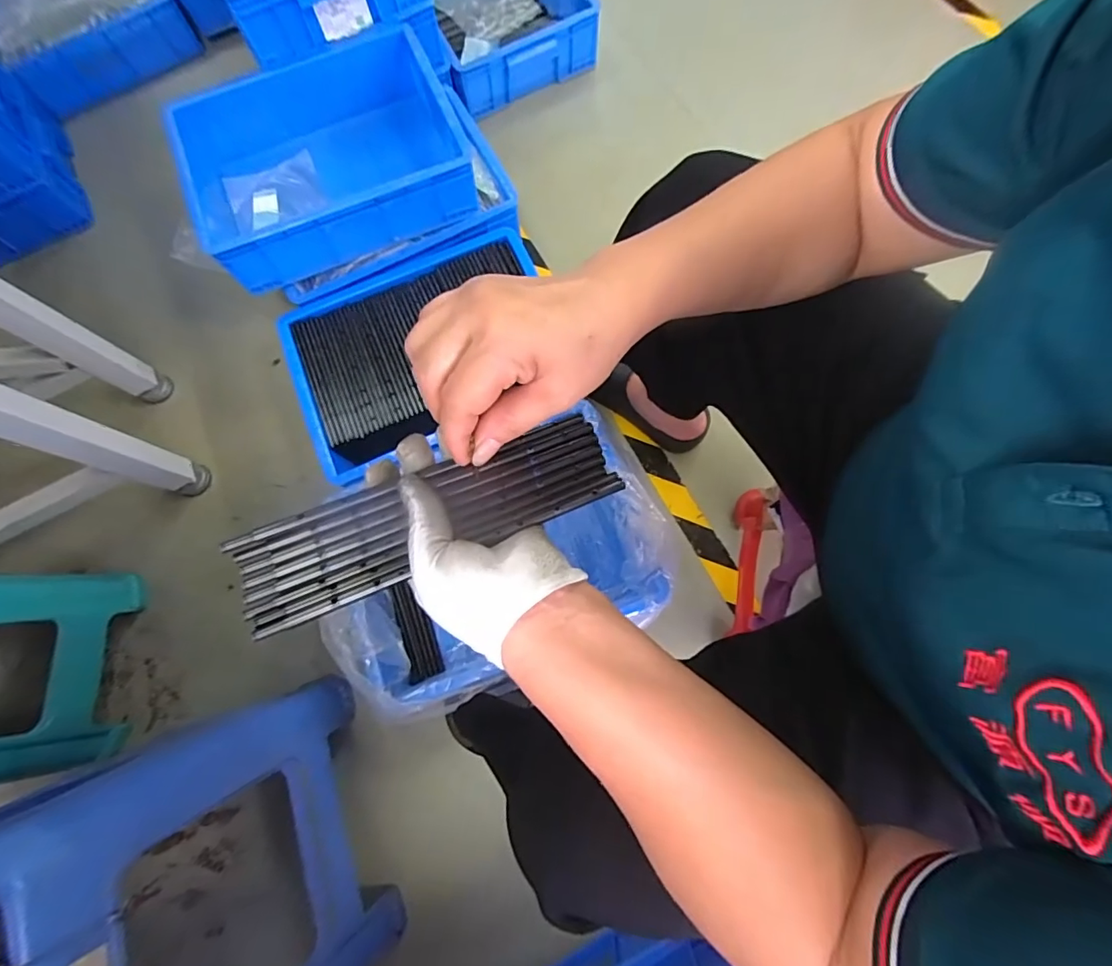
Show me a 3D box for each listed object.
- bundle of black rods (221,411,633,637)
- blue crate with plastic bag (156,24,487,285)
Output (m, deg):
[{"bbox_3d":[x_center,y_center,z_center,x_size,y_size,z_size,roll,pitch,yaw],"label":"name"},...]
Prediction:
[{"bbox_3d":[-0.072,0.018,0.306,0.223,0.011,0.059,-21,75,-14],"label":"bundle of black rods"},{"bbox_3d":[-0.368,-0.517,0.828,0.416,0.112,0.325,-22,76,-4],"label":"blue crate with plastic bag"}]

